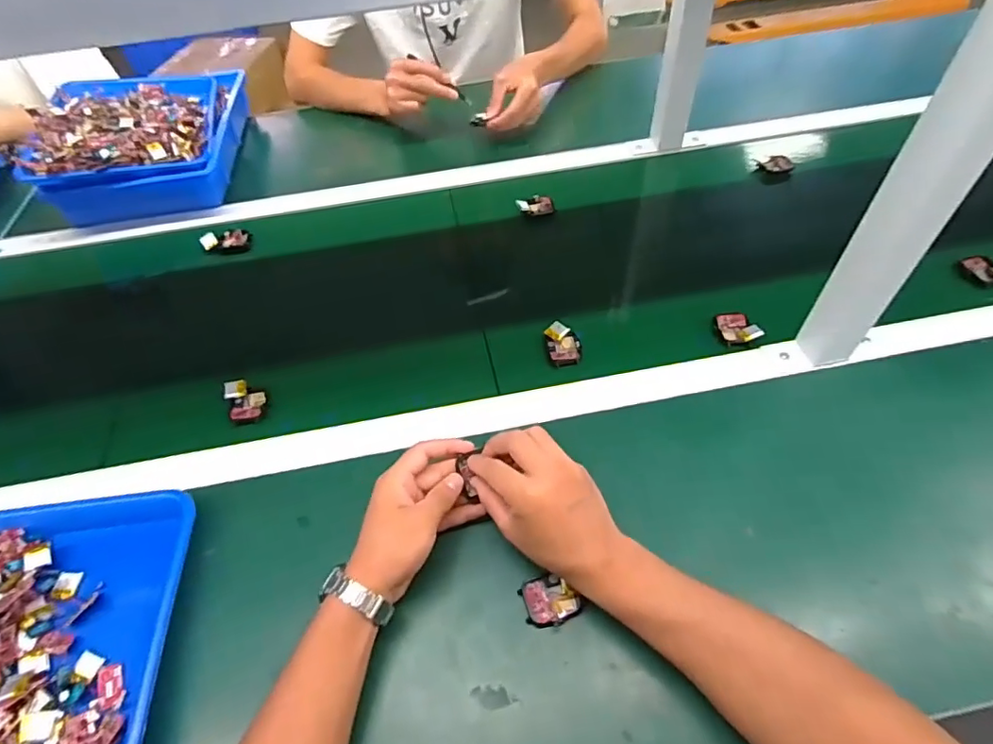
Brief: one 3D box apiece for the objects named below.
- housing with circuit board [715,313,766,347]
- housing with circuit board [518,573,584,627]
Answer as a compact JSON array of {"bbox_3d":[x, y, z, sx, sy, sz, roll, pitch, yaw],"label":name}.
[{"bbox_3d":[0.269,-0.049,0.606,0.036,0.024,0.046,-7,52,-1],"label":"housing with circuit board"},{"bbox_3d":[0.044,0.184,0.439,0.044,0.017,0.038,-16,53,-8],"label":"housing with circuit board"}]

